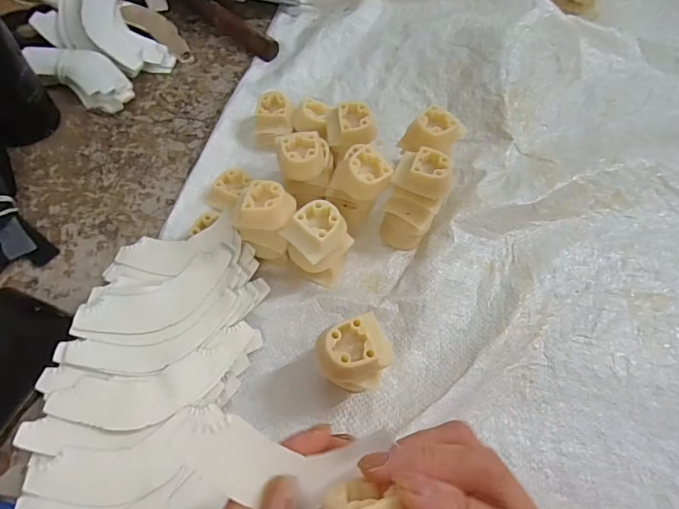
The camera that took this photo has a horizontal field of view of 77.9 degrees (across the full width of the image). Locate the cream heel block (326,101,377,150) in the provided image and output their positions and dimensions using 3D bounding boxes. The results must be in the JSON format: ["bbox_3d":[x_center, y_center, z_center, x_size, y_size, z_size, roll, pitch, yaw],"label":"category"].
[{"bbox_3d":[0.011,-0.116,0.375,0.043,0.023,0.033,-1,61,-5],"label":"cream heel block"}]

